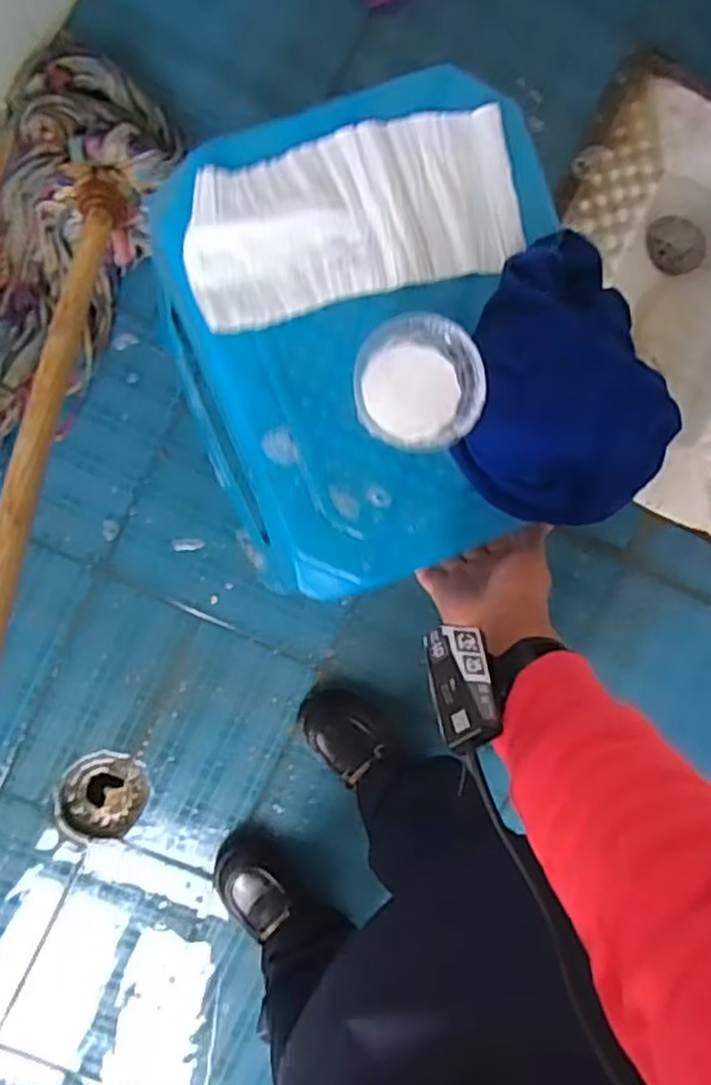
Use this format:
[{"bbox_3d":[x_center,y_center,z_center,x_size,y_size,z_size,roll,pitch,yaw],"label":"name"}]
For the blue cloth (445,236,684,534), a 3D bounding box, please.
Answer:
[{"bbox_3d":[0.137,-0.102,0.449,0.130,0.056,0.175,4,93,-8],"label":"blue cloth"}]

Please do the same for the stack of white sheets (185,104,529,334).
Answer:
[{"bbox_3d":[-0.001,-0.202,0.448,0.207,0.019,0.100,-15,94,-4],"label":"stack of white sheets"}]

